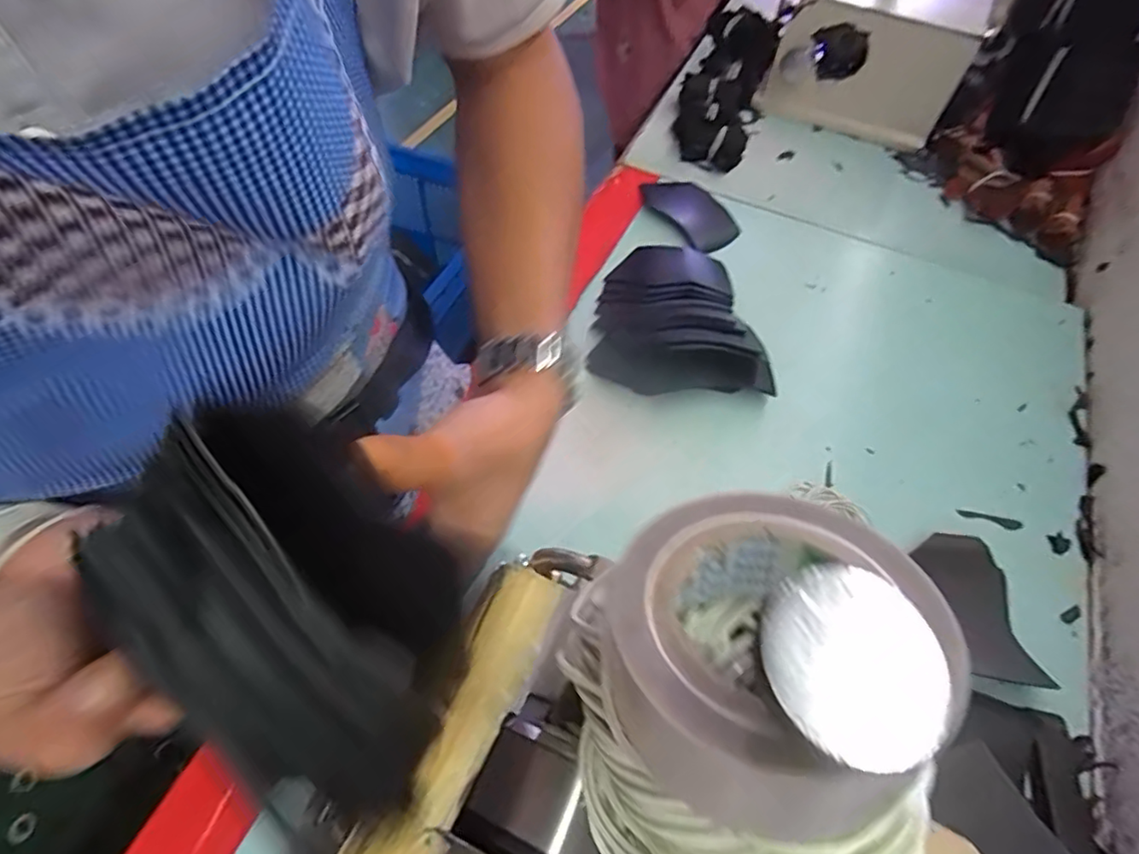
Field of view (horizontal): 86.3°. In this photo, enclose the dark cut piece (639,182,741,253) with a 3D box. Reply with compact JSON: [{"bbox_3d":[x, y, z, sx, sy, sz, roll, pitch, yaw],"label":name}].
[{"bbox_3d":[0.138,-0.248,0.704,0.070,0.019,0.128,-24,60,-16],"label":"dark cut piece"}]

